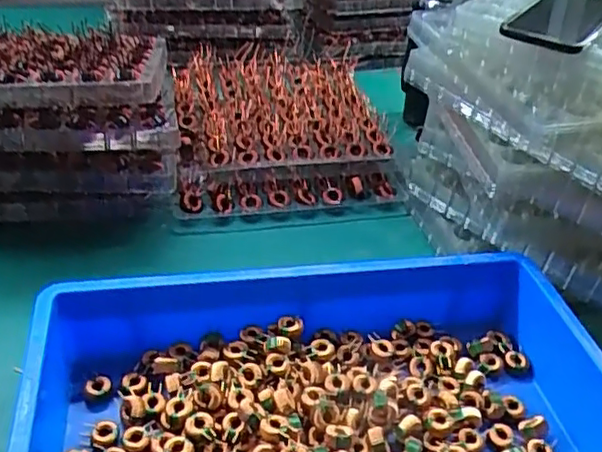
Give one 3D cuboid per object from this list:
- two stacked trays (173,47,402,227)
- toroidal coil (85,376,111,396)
[{"bbox_3d":[-0.040,-0.150,0.864,0.275,0.063,0.351,-4,39,-13],"label":"two stacked trays"},{"bbox_3d":[-0.166,0.131,0.512,0.018,0.008,0.014,7,37,1],"label":"toroidal coil"}]

